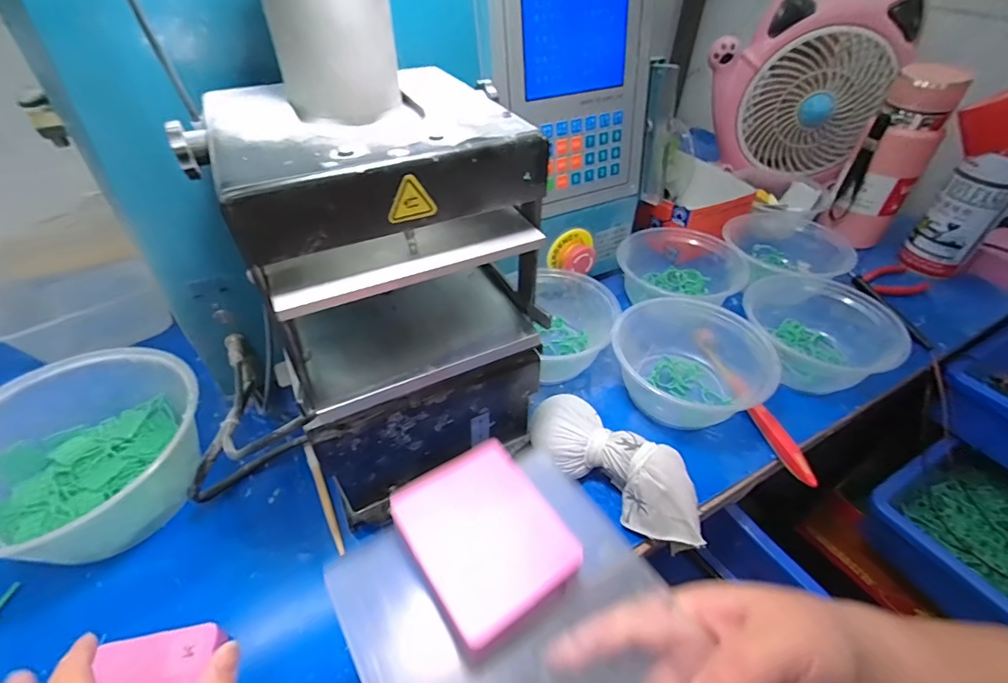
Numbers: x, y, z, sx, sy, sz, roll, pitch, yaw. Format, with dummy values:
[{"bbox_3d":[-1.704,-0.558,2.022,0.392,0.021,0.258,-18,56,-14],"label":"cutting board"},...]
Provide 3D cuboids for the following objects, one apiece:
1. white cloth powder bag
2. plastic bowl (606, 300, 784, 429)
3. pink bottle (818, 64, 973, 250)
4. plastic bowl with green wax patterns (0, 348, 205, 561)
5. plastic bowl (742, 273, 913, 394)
[{"bbox_3d":[0.086,0.097,0.354,0.141,0.047,0.054,28,50,26],"label":"white cloth powder bag"},{"bbox_3d":[0.167,0.020,0.419,0.125,0.056,0.126,0,43,0],"label":"plastic bowl"},{"bbox_3d":[0.480,-0.227,0.569,0.075,0.202,0.071,30,51,27],"label":"pink bottle"},{"bbox_3d":[-0.316,0.087,0.346,0.146,0.075,0.167,28,50,26],"label":"plastic bowl with green wax patterns"},{"bbox_3d":[0.307,-0.004,0.446,0.130,0.060,0.136,0,43,0],"label":"plastic bowl"}]

